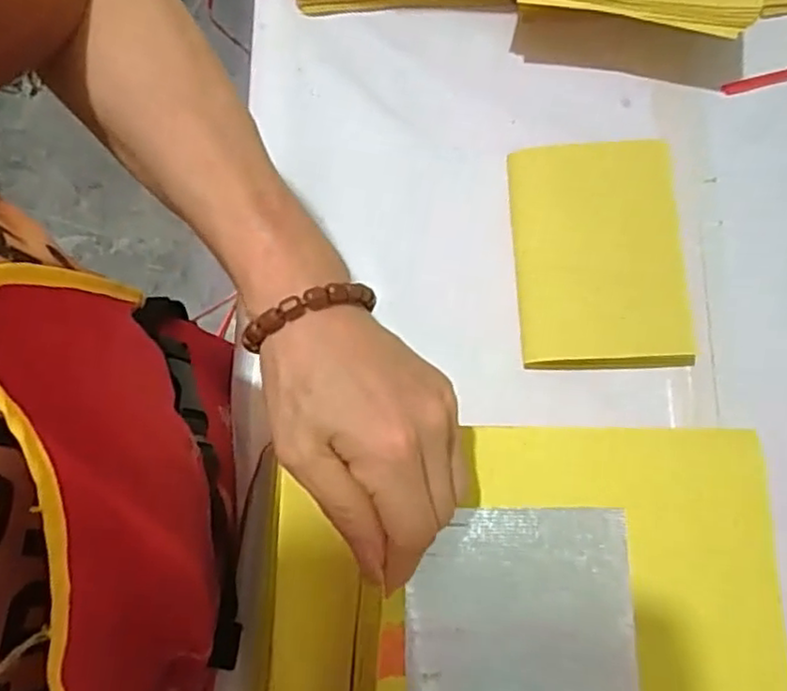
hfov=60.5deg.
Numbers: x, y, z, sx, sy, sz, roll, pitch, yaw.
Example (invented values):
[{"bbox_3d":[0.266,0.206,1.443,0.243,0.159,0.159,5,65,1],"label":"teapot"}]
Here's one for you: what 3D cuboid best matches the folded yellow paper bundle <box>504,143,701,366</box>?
[{"bbox_3d":[0.137,-0.064,0.454,0.104,0.030,0.154,-1,77,-2],"label":"folded yellow paper bundle"}]

